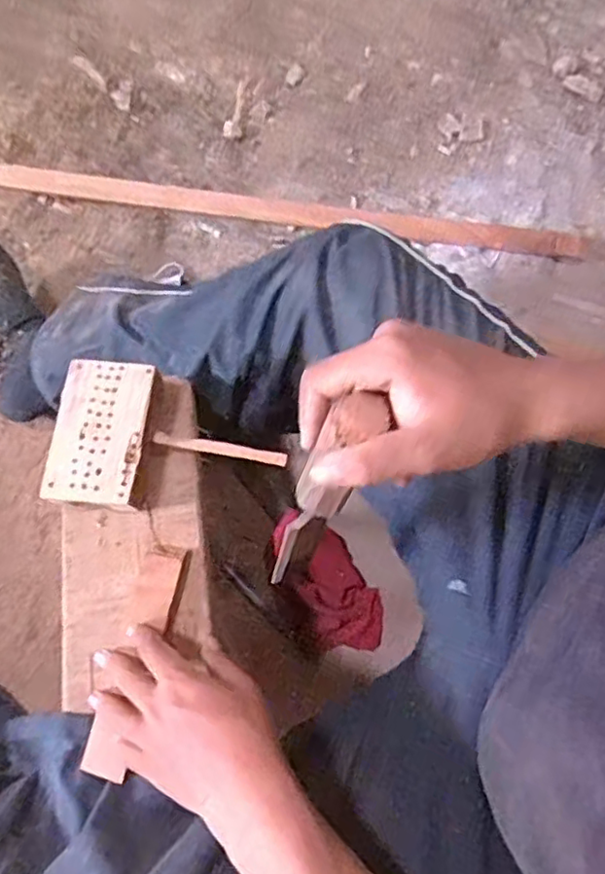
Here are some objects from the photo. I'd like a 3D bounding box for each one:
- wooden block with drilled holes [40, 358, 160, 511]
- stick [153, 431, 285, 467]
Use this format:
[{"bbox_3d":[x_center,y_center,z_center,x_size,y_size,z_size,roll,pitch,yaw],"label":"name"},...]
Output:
[{"bbox_3d":[-0.172,-0.001,0.544,0.082,0.035,0.125,6,72,2],"label":"wooden block with drilled holes"},{"bbox_3d":[-0.070,0.009,0.542,0.115,0.008,0.012,11,72,3],"label":"stick"}]

